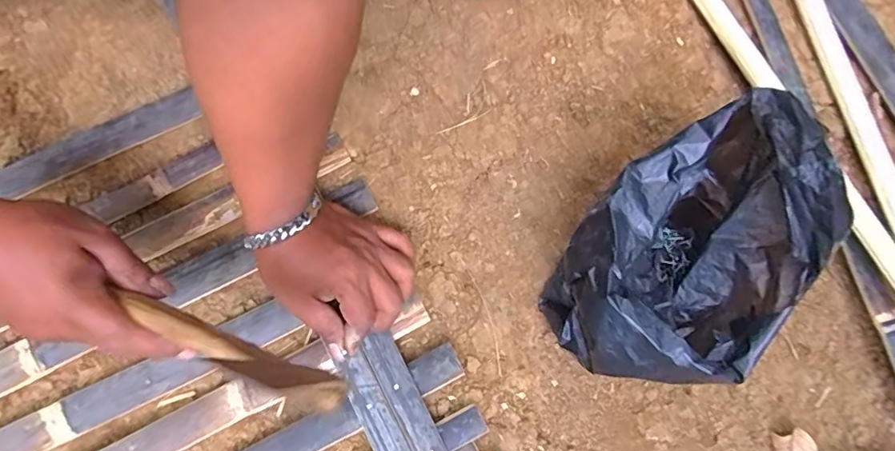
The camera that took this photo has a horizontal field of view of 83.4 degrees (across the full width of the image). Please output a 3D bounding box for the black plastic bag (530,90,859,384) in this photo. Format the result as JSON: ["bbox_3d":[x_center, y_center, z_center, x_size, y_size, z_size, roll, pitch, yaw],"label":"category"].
[{"bbox_3d":[0.184,0.017,0.397,0.148,0.160,0.226,25,82,5],"label":"black plastic bag"}]

